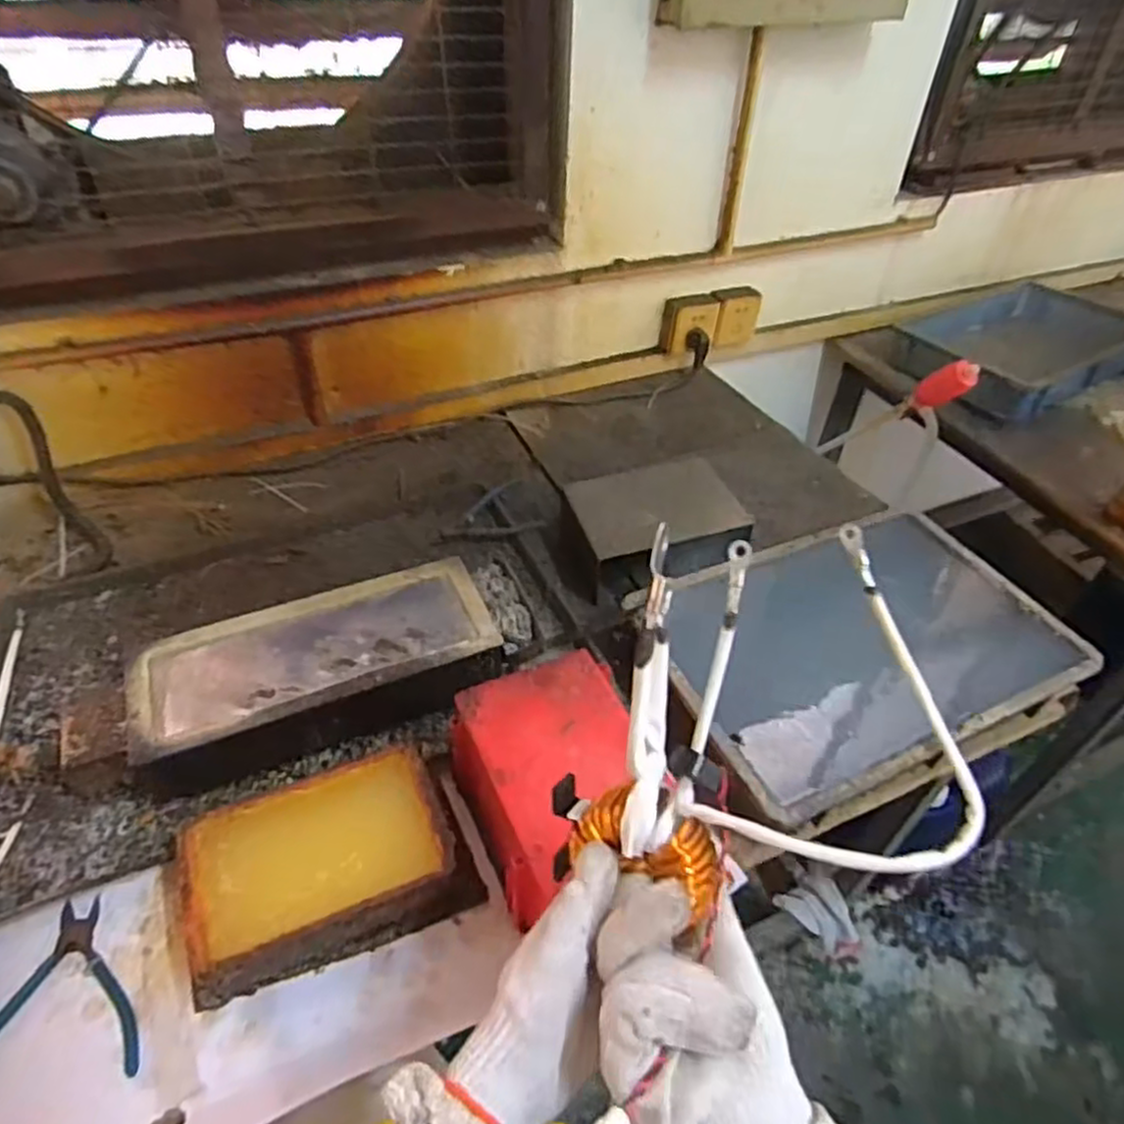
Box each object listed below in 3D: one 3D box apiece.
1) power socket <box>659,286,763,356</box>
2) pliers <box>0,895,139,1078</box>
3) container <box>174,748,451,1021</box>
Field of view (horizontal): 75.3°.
[{"bbox_3d":[0.265,-0.427,1.289,0.189,0.093,0.044,-18,47,-21],"label":"power socket"},{"bbox_3d":[-0.385,0.330,0.561,0.123,0.007,0.134,-8,45,-11],"label":"pliers"},{"bbox_3d":[-0.201,0.252,0.609,0.216,0.073,0.139,-16,47,-19],"label":"container"}]

